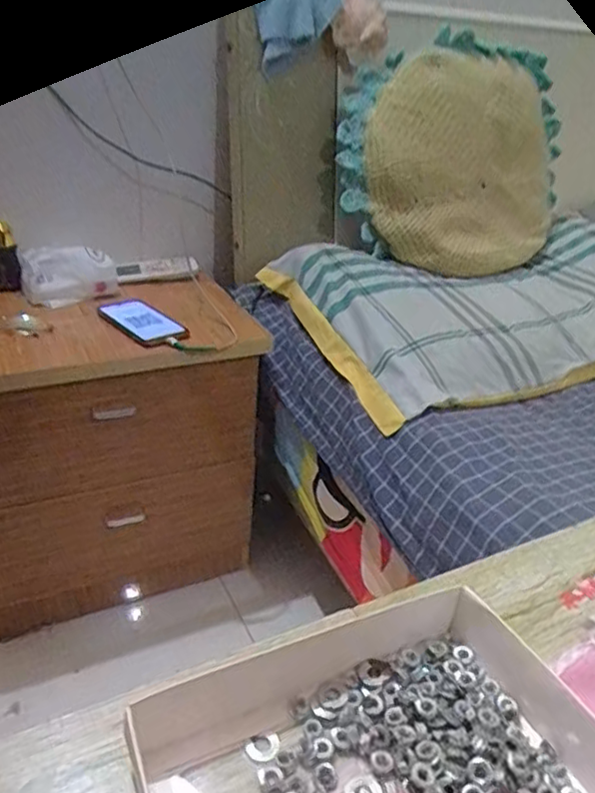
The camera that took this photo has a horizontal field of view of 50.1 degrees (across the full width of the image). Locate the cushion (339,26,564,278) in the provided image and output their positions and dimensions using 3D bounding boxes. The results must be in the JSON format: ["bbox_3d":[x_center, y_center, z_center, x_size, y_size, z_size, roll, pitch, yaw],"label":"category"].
[{"bbox_3d":[0.320,-0.508,1.336,0.470,0.171,0.661,17,67,-4],"label":"cushion"}]

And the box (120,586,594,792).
[{"bbox_3d":[0.040,0.176,0.307,0.212,0.037,0.149,-12,33,-25],"label":"box"}]

